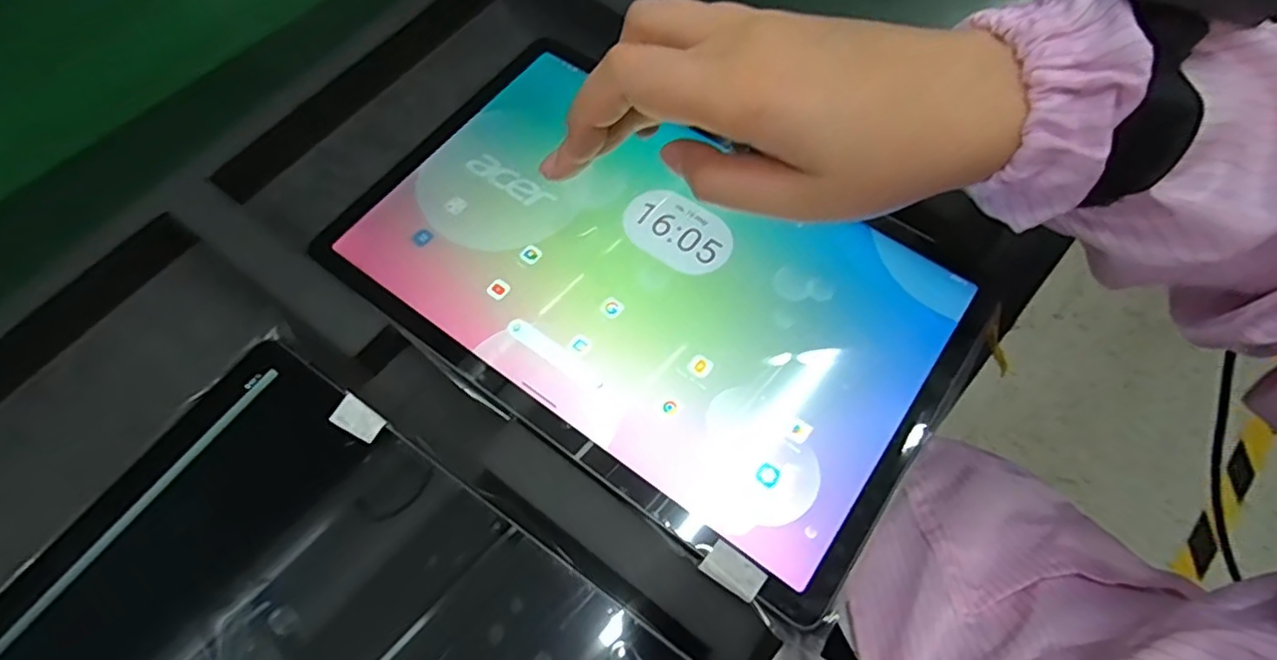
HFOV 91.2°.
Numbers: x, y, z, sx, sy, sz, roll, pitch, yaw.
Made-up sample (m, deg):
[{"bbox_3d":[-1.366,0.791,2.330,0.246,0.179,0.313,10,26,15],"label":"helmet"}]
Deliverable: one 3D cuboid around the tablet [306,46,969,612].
[{"bbox_3d":[0.002,-0.024,0.266,0.250,0.005,0.155,34,71,16],"label":"tablet"}]

